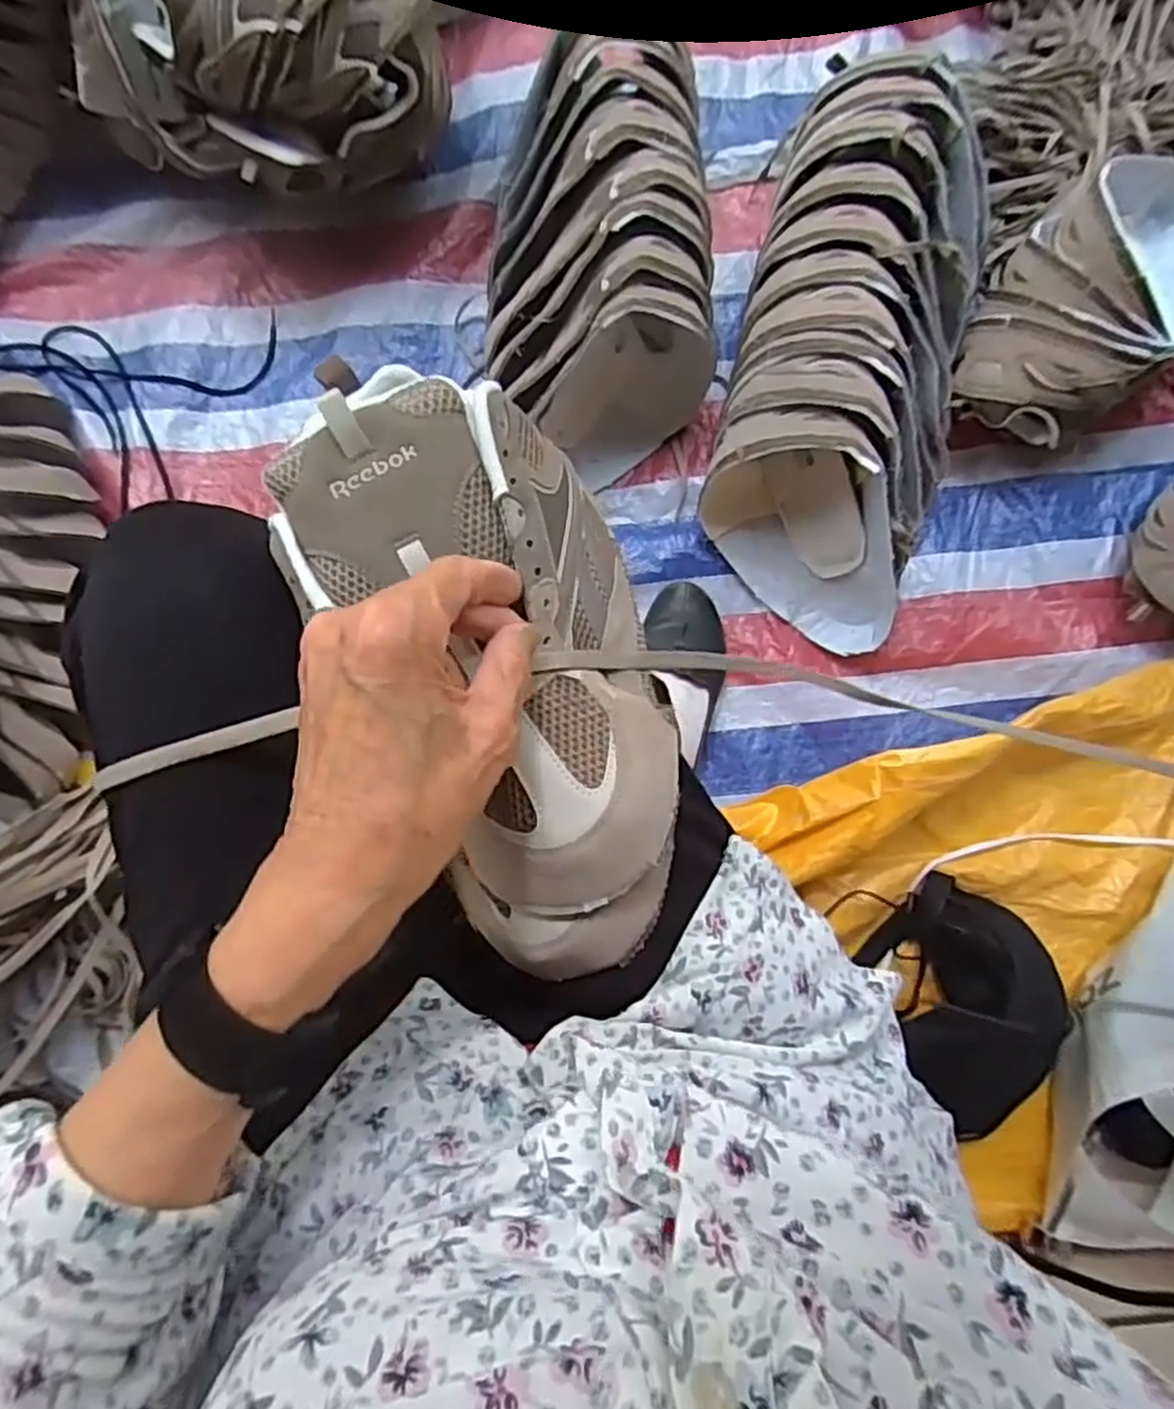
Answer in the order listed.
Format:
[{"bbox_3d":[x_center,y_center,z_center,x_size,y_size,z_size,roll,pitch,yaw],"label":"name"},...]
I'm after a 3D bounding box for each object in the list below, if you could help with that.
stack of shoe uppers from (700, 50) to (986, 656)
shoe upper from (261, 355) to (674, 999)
[{"bbox_3d":[0.260,-0.344,0.717,0.214,0.161,0.542,13,87,2],"label":"stack of shoe uppers"},{"bbox_3d":[-0.037,-0.008,0.324,0.131,0.072,0.256,-19,91,0],"label":"shoe upper"}]

